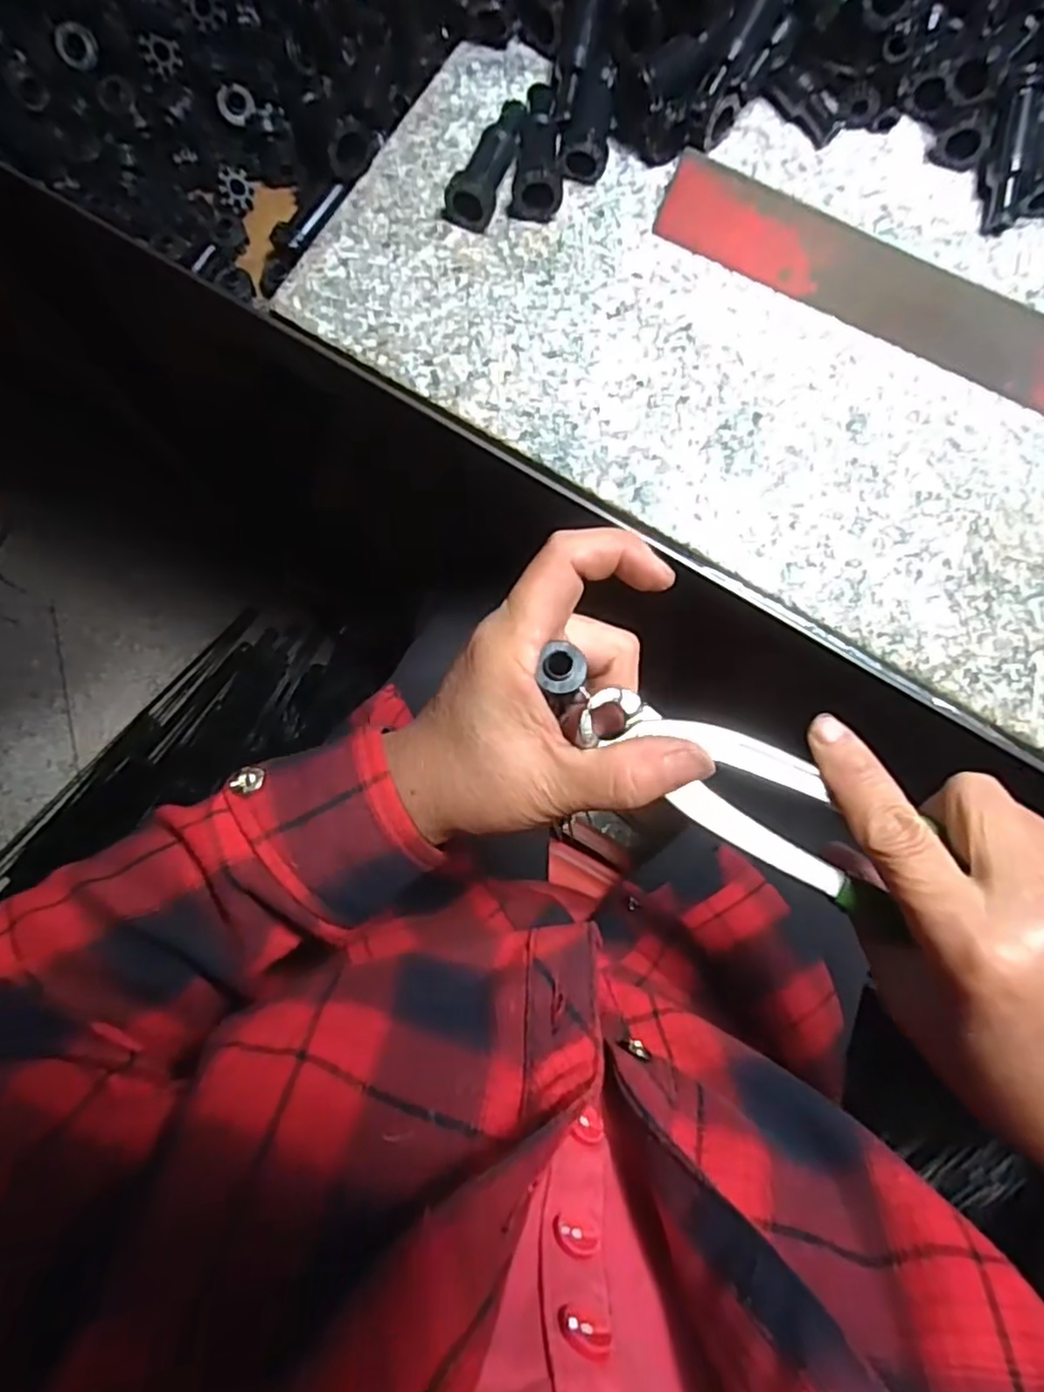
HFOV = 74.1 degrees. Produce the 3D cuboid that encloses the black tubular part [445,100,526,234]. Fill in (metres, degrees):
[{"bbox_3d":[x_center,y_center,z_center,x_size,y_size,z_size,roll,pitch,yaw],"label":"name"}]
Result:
[{"bbox_3d":[-0.013,-0.262,0.341,0.021,0.022,0.068,25,81,2],"label":"black tubular part"}]

